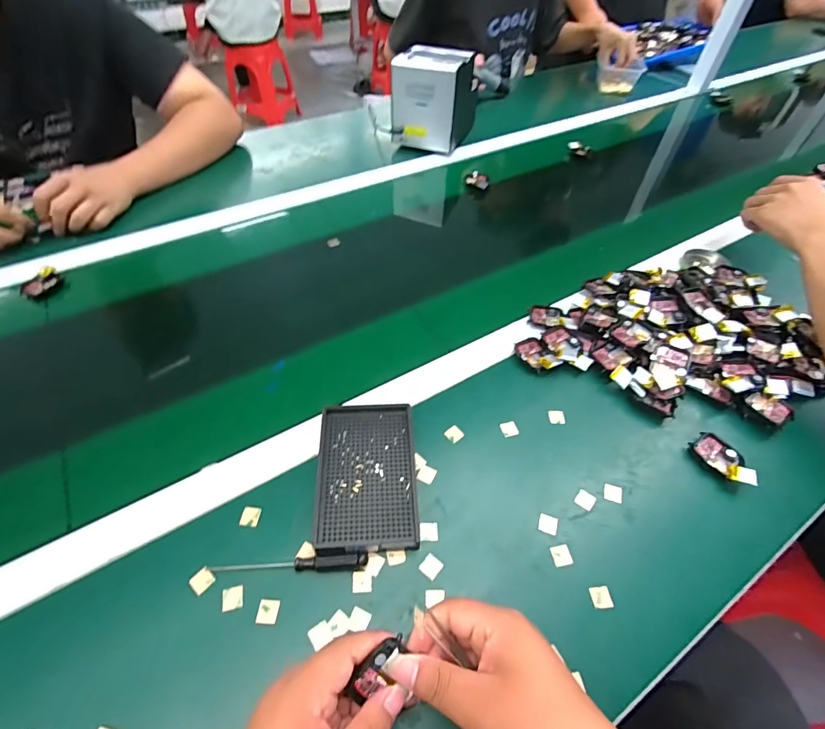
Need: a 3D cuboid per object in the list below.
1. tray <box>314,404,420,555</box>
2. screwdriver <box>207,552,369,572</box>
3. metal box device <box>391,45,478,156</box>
[{"bbox_3d":[-0.042,0.102,0.393,0.088,0.023,0.139,-2,51,-4],"label":"tray"},{"bbox_3d":[-0.103,0.167,0.343,0.130,0.016,0.011,-2,51,-4],"label":"screwdriver"},{"bbox_3d":[0.047,-0.534,0.832,0.129,0.149,0.163,16,52,11],"label":"metal box device"}]

